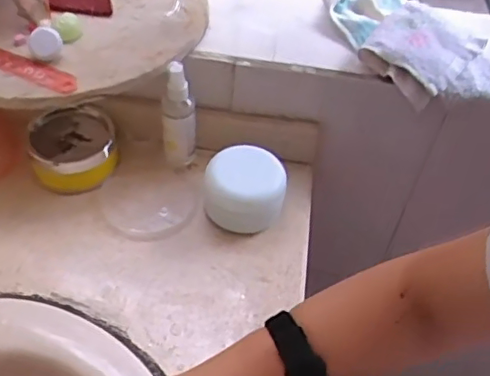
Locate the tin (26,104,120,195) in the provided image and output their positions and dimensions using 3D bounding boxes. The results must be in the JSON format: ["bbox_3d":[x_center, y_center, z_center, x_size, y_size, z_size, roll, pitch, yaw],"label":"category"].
[{"bbox_3d":[-0.203,-0.047,0.698,0.093,0.053,0.094,3,50,-3],"label":"tin"}]

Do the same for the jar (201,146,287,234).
[{"bbox_3d":[0.002,0.003,0.673,0.086,0.072,0.083,3,50,-3],"label":"jar"}]

